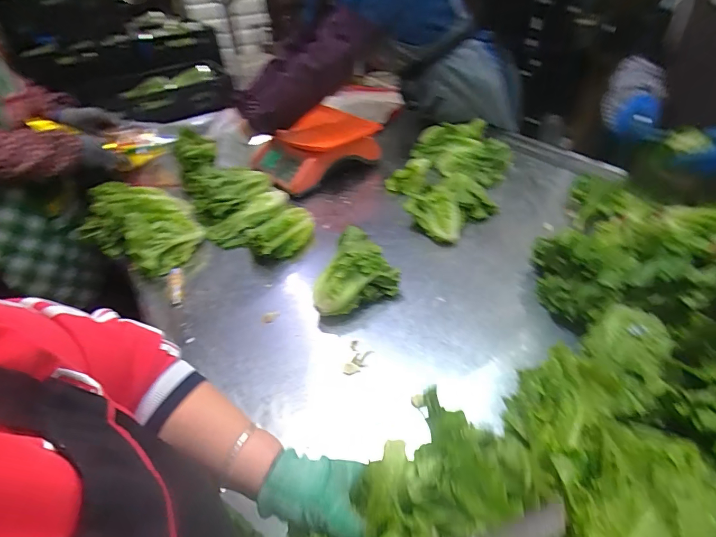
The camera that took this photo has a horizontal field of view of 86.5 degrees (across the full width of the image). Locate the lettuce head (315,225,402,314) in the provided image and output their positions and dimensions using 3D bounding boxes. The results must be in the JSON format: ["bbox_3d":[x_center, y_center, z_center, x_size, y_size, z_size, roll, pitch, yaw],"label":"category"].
[{"bbox_3d":[-0.016,0.010,0.673,0.150,0.089,0.119,-25,43,-23],"label":"lettuce head"}]

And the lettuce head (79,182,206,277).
[{"bbox_3d":[-0.467,-0.096,0.830,0.244,0.114,0.183,20,45,27],"label":"lettuce head"}]

